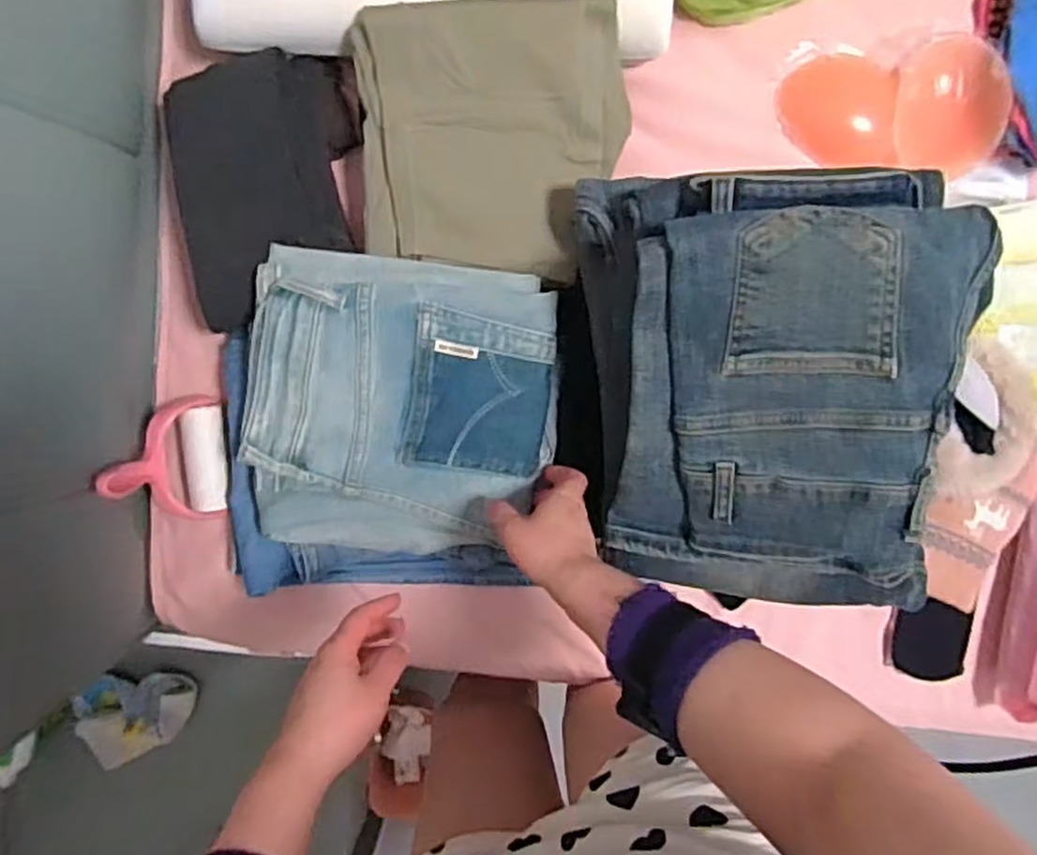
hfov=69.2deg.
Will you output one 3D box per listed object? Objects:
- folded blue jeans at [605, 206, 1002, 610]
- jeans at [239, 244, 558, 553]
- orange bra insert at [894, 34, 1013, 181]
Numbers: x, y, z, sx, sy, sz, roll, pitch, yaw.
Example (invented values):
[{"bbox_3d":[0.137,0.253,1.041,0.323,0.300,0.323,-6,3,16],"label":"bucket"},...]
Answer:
[{"bbox_3d":[0.192,0.004,0.550,0.228,0.049,0.312,4,114,12],"label":"folded blue jeans"},{"bbox_3d":[-0.100,-0.012,0.649,0.251,0.050,0.258,7,96,0],"label":"jeans"},{"bbox_3d":[0.383,-0.284,0.667,0.082,0.033,0.115,-5,96,2],"label":"orange bra insert"}]

